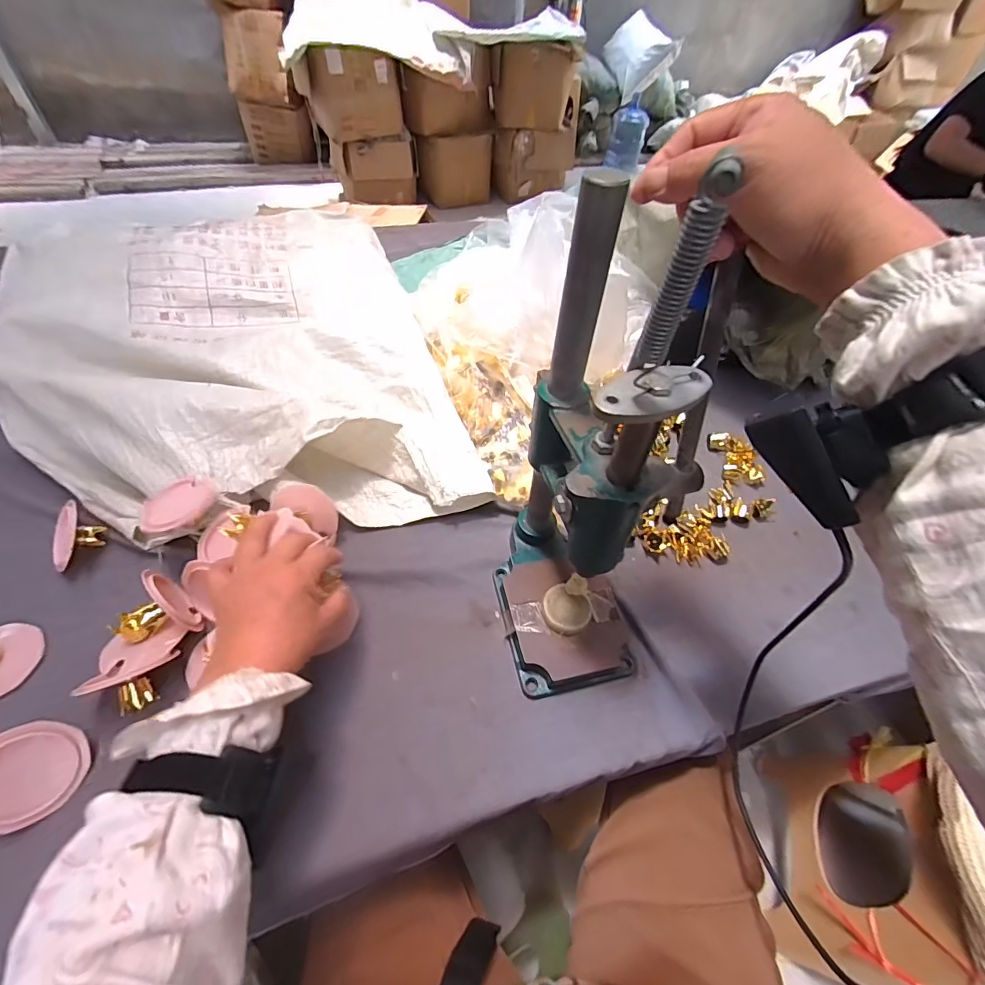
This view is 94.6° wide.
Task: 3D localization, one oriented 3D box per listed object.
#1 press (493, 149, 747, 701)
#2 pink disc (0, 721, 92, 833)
[{"bbox_3d":[0.072,-0.016,0.367,0.112,0.408,0.175,-10,45,-12],"label":"press"},{"bbox_3d":[-0.358,0.219,0.350,0.068,0.005,0.072,12,71,-38],"label":"pink disc"}]

